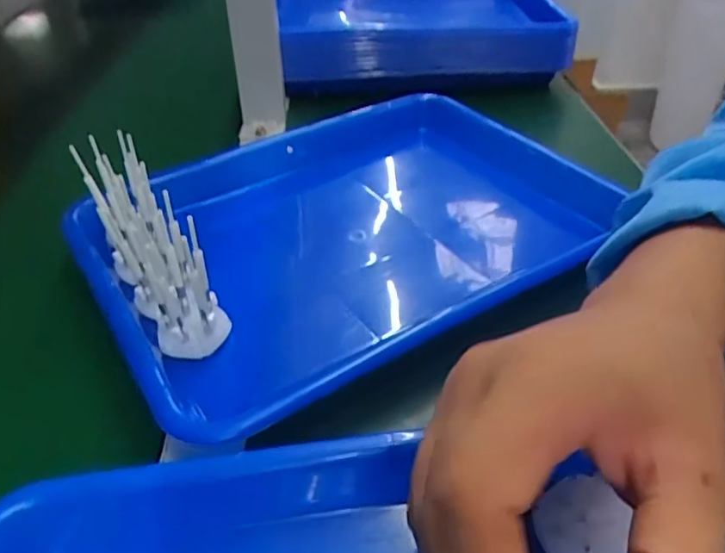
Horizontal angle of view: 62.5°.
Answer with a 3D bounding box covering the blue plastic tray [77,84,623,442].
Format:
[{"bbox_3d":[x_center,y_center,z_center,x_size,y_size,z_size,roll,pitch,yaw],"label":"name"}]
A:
[{"bbox_3d":[0.008,-0.040,0.412,0.372,0.053,0.244,-23,43,-26],"label":"blue plastic tray"}]

